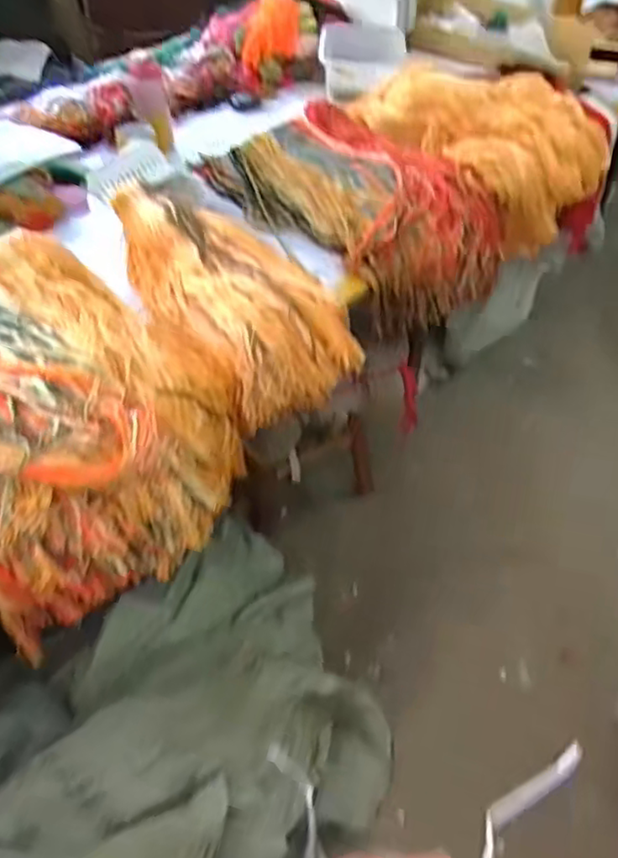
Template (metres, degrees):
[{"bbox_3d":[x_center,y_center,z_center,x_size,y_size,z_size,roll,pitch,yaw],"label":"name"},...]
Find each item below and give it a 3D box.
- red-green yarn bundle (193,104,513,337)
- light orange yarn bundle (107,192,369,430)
[{"bbox_3d":[0.099,-0.428,1.282,0.335,0.201,0.572,-34,58,-29],"label":"red-green yarn bundle"},{"bbox_3d":[-0.136,-0.232,1.069,0.236,0.138,0.484,-27,55,-24],"label":"light orange yarn bundle"}]

